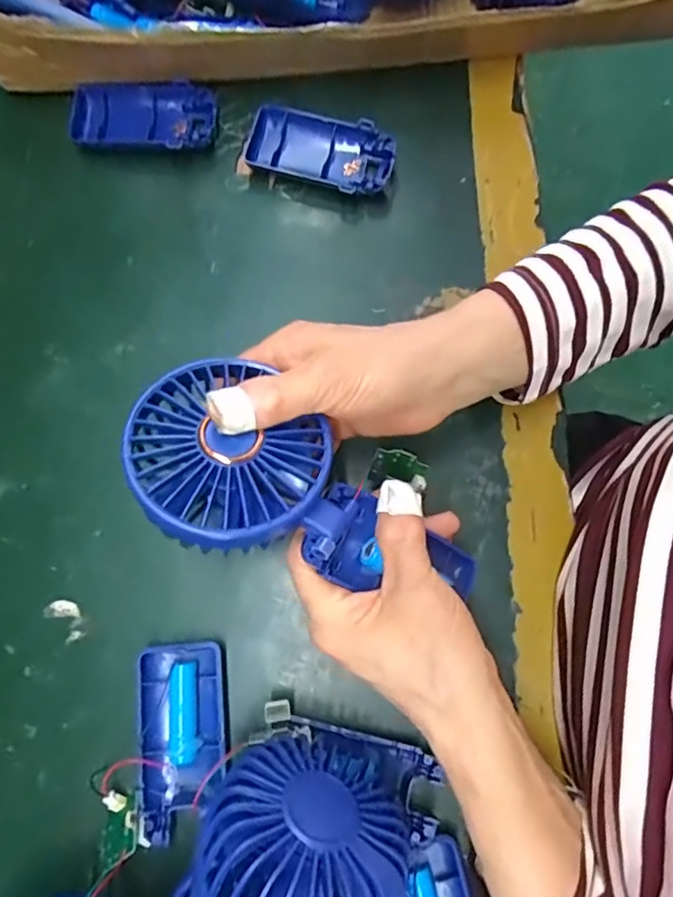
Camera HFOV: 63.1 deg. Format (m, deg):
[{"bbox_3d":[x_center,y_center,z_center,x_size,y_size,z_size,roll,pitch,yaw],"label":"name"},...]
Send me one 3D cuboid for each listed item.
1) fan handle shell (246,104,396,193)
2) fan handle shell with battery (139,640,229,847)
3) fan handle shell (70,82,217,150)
[{"bbox_3d":[-0.011,-0.192,0.357,0.094,0.017,0.047,16,79,5],"label":"fan handle shell"},{"bbox_3d":[-0.079,0.151,0.288,0.046,0.018,0.091,-4,77,1],"label":"fan handle shell with battery"},{"bbox_3d":[-0.127,-0.219,0.365,0.093,0.015,0.049,3,78,3],"label":"fan handle shell"}]

